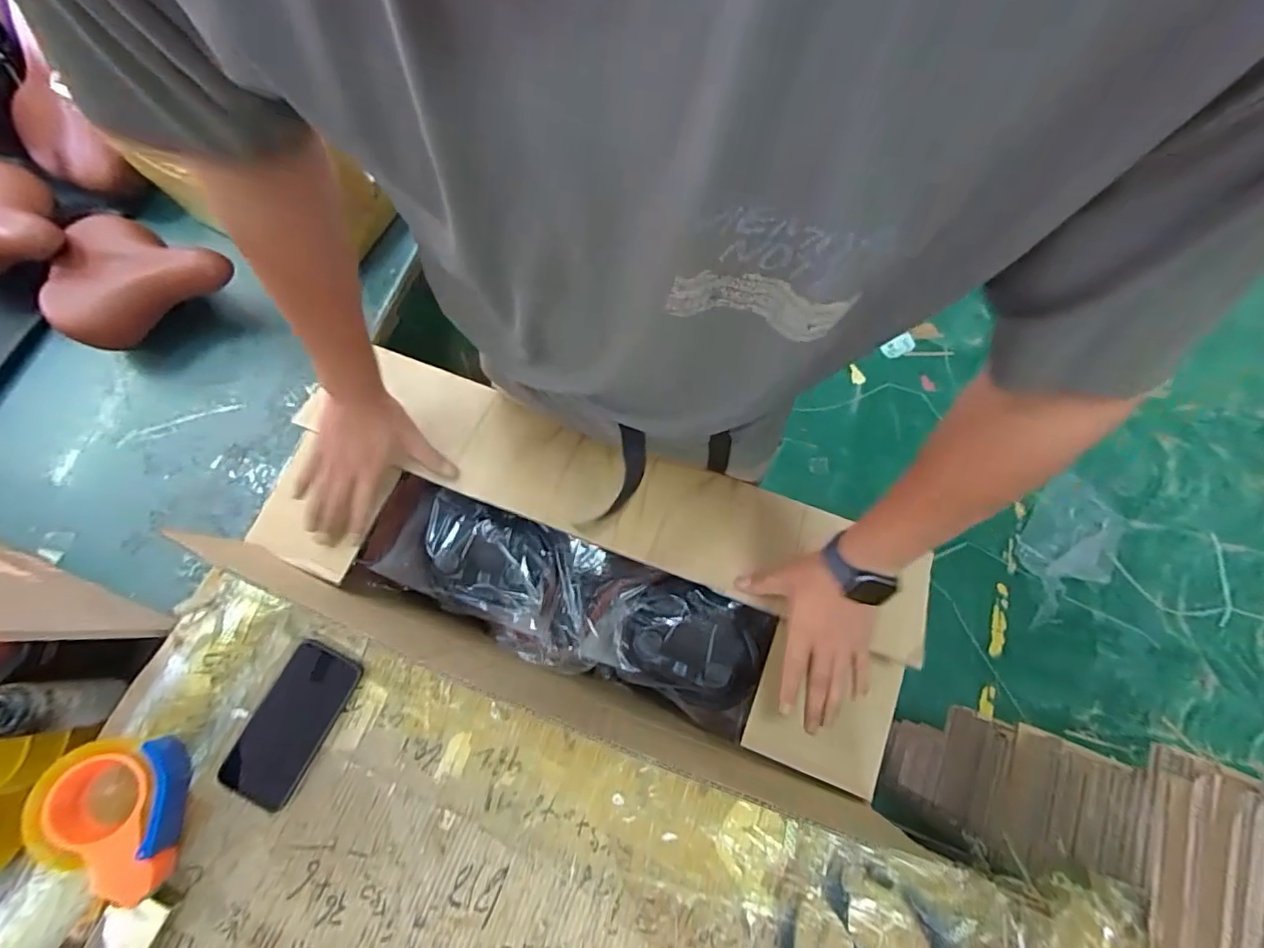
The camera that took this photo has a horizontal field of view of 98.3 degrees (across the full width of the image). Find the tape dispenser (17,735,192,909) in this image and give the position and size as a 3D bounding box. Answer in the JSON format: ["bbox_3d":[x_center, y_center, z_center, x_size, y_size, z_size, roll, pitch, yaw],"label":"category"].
[{"bbox_3d":[-0.513,0.340,0.544,0.107,0.091,0.131,-1,74,-2],"label":"tape dispenser"}]

